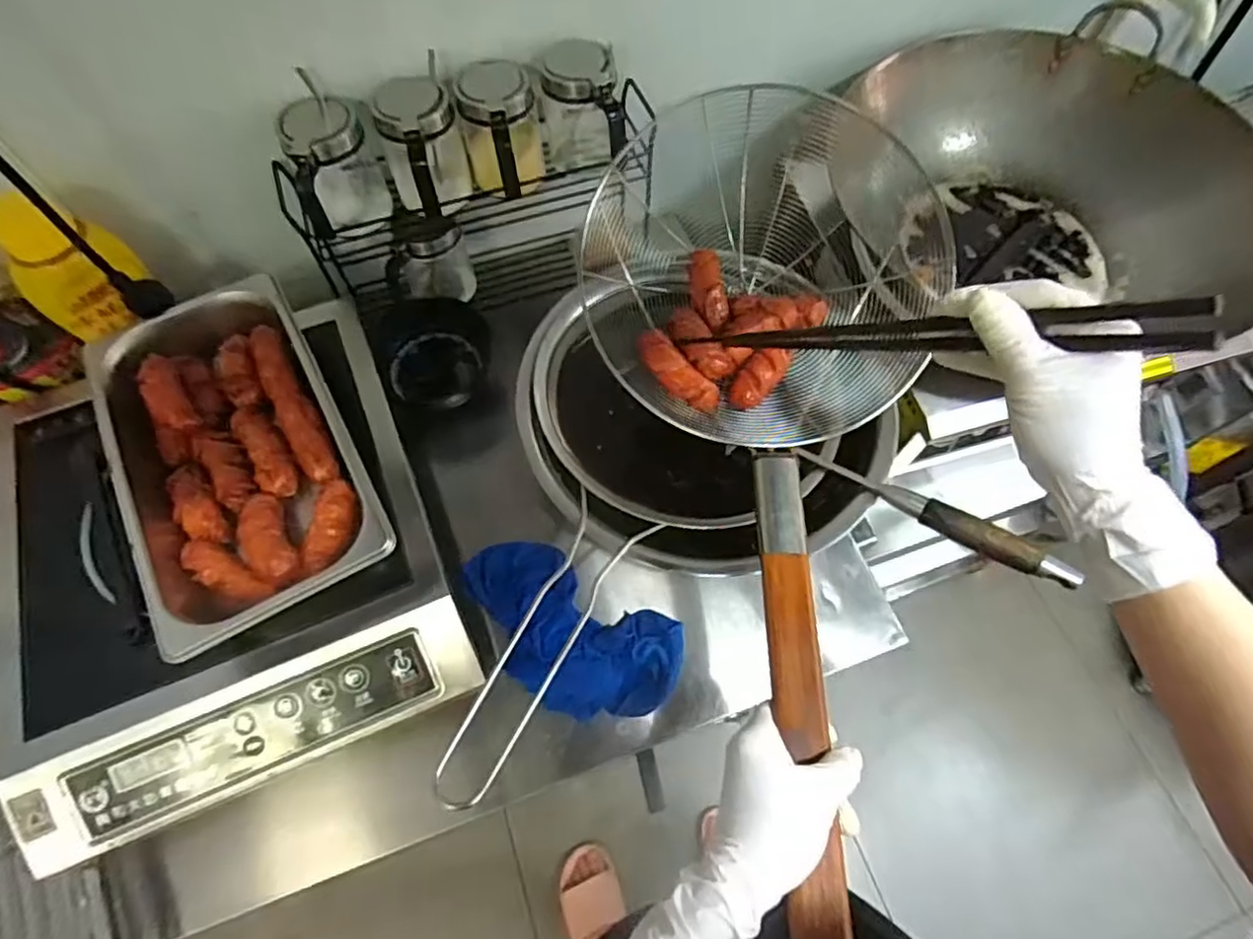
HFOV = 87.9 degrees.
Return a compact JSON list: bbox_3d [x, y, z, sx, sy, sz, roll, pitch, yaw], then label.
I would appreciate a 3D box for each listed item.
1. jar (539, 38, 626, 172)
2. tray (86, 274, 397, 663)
[{"bbox_3d":[-0.043,-0.344,0.645,0.068,0.110,0.082,-11,65,-6],"label":"jar"},{"bbox_3d":[-0.333,-0.014,0.566,0.175,0.076,0.332,-28,68,-13],"label":"tray"}]

